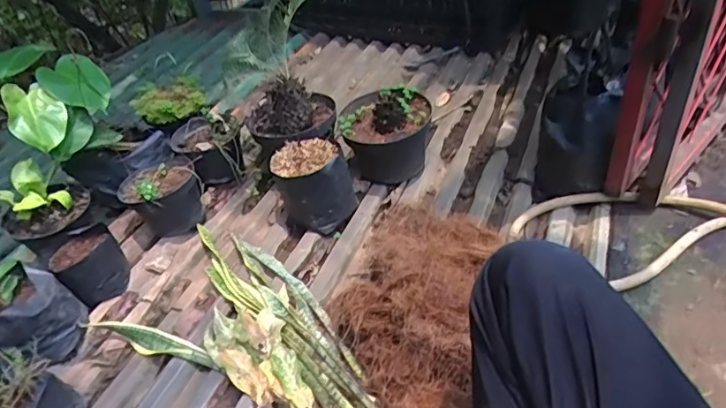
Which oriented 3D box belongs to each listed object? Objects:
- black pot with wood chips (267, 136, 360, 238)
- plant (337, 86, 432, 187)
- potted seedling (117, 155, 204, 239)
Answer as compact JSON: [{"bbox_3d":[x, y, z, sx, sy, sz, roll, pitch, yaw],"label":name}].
[{"bbox_3d":[-0.103,-0.030,1.127,0.165,0.173,0.133,-10,40,-6],"label":"black pot with wood chips"},{"bbox_3d":[0.056,-0.164,1.224,0.210,0.188,0.178,5,41,12],"label":"plant"},{"bbox_3d":[-0.459,-0.012,1.188,0.170,0.144,0.173,-23,43,-21],"label":"potted seedling"}]

